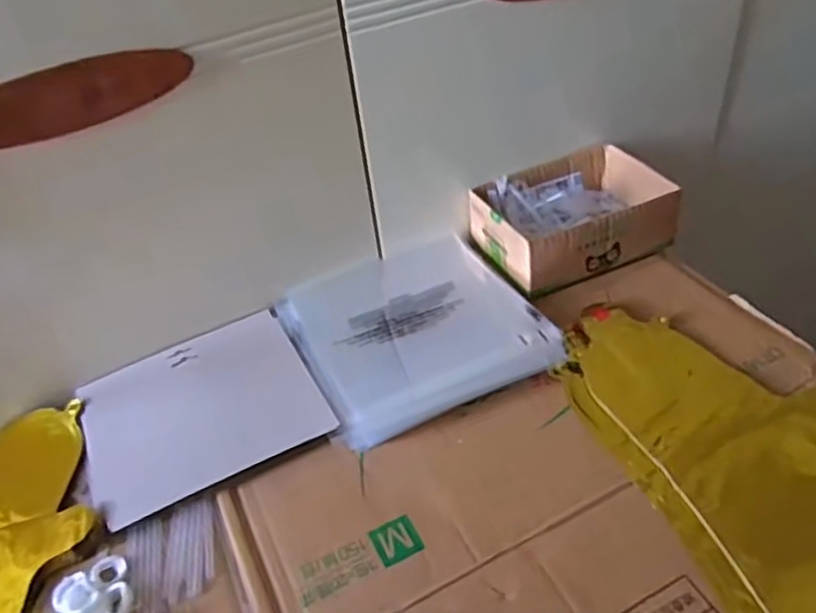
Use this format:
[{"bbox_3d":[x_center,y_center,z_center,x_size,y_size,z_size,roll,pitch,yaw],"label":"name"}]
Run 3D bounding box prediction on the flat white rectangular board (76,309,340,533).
[{"bbox_3d":[-0.188,0.088,0.621,0.196,0.008,0.172,-22,45,-16],"label":"flat white rectangular board"}]

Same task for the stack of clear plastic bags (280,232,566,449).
[{"bbox_3d":[0.005,0.015,0.669,0.221,0.019,0.220,-20,44,-14],"label":"stack of clear plastic bags"}]

